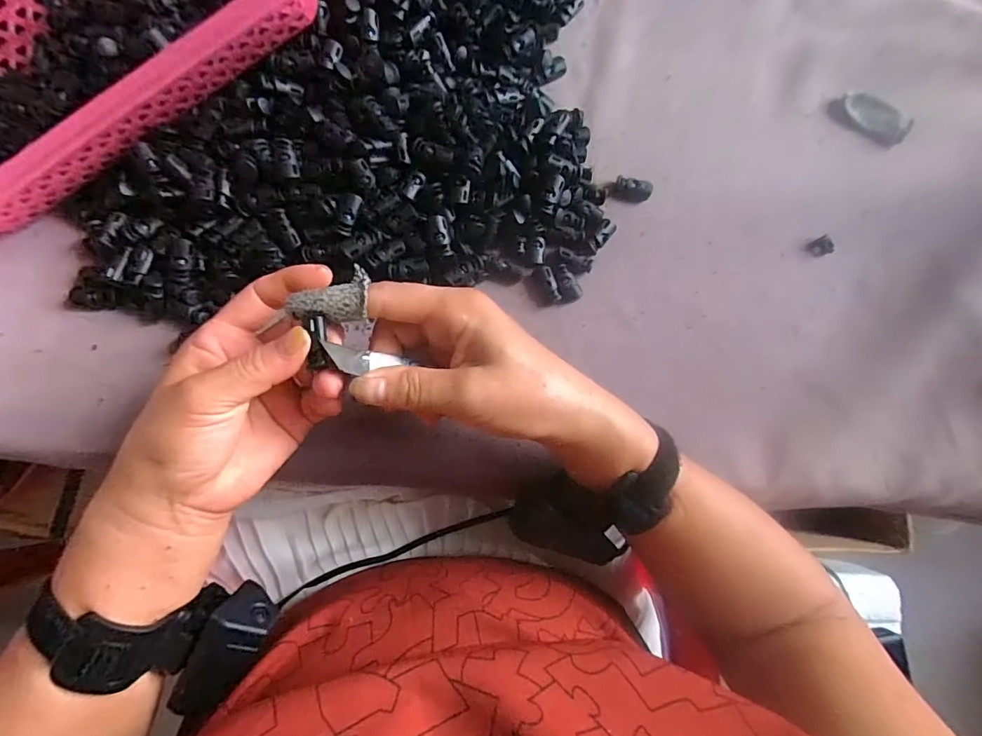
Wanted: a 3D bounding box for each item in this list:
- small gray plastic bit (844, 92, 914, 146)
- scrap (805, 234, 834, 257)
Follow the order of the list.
[{"bbox_3d":[0.312,-0.204,0.388,0.054,0.010,0.027,44,81,3],"label":"small gray plastic bit"},{"bbox_3d":[0.253,-0.093,0.368,0.018,0.004,0.014,-24,84,-8],"label":"scrap"}]

